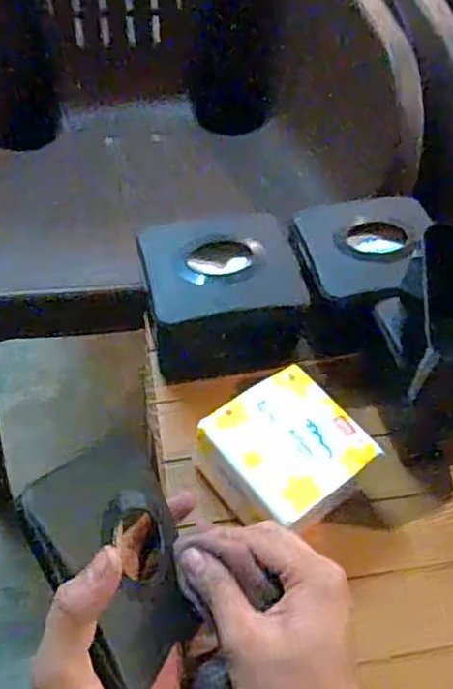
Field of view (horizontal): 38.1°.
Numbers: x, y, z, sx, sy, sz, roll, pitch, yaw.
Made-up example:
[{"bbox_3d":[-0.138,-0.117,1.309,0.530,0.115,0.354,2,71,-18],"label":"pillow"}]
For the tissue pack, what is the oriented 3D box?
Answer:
[{"bbox_3d":[0.045,0.082,0.484,0.103,0.057,0.104,-35,62,-25],"label":"tissue pack"}]

